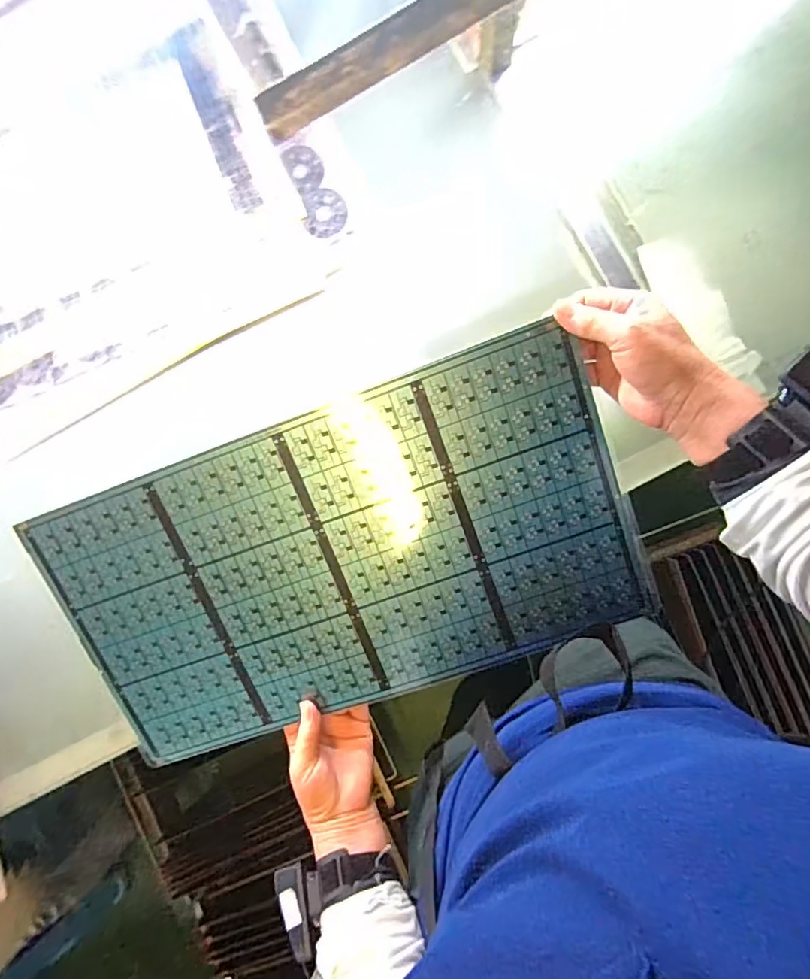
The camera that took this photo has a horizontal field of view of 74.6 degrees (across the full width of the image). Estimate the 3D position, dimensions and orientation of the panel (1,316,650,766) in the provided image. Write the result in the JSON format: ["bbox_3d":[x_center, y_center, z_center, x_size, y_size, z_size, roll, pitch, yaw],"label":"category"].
[{"bbox_3d":[-0.063,0.069,0.489,0.520,0.006,0.279,-20,103,7],"label":"panel"}]

